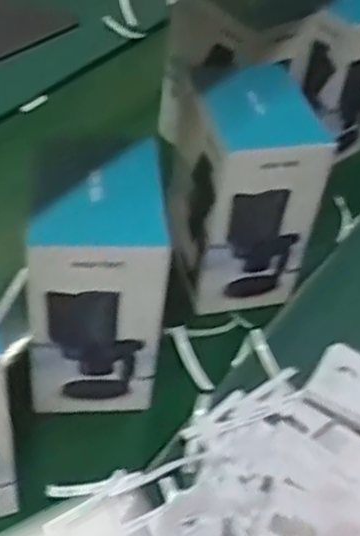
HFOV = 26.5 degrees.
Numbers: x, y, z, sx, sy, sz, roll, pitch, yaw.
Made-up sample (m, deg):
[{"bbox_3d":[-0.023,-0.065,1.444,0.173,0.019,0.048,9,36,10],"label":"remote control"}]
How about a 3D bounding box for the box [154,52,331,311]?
[{"bbox_3d":[0.064,-0.088,0.846,0.115,0.231,0.143,-10,48,-21],"label":"box"}]

